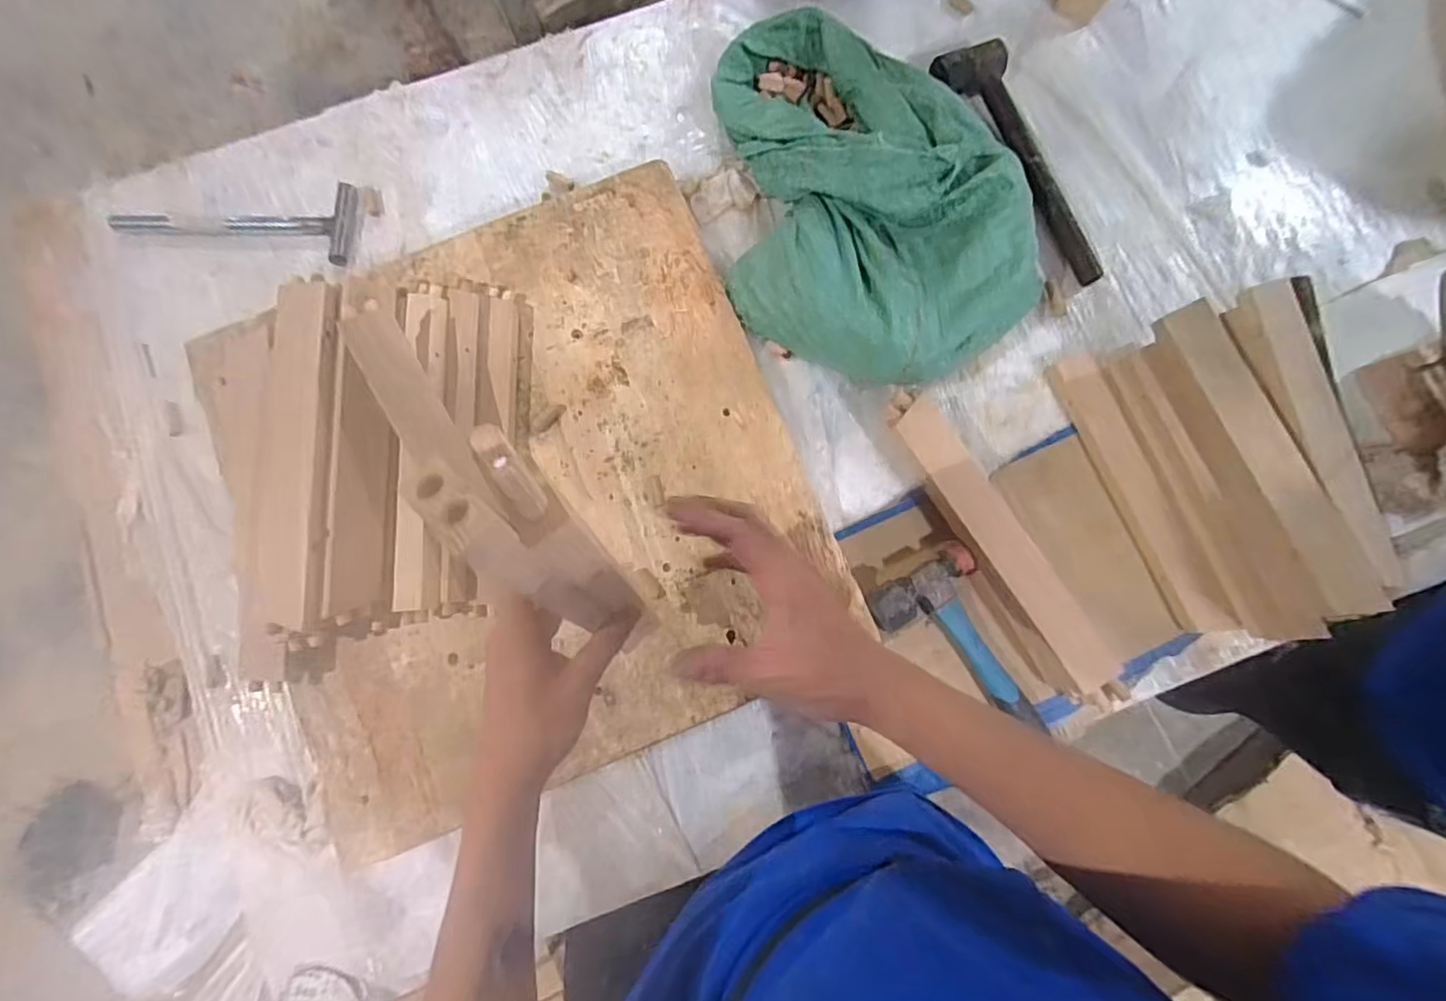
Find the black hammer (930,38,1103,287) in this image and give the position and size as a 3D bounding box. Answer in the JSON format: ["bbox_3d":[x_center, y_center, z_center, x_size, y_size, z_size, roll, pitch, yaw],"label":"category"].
[{"bbox_3d":[0.366,-0.409,0.739,0.068,0.047,0.329,-25,81,-2],"label":"black hammer"}]

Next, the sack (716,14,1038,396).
[{"bbox_3d":[0.152,-0.356,0.681,0.316,0.136,0.456,-17,81,-1],"label":"sack"}]

